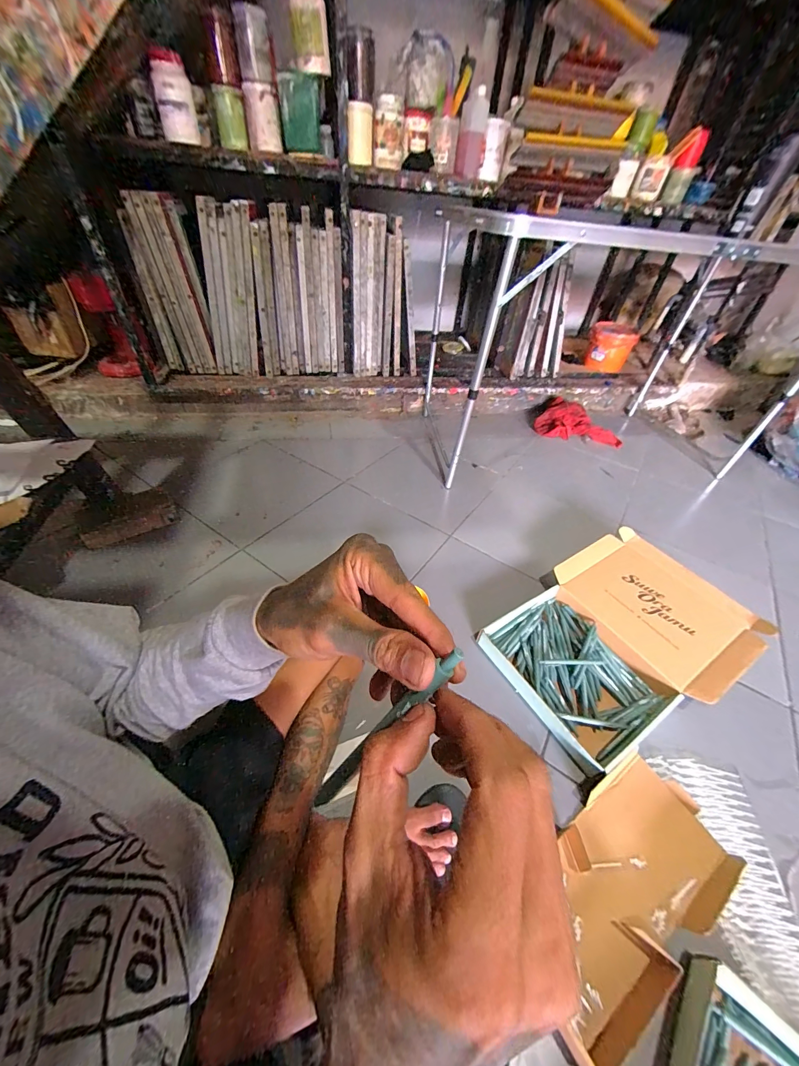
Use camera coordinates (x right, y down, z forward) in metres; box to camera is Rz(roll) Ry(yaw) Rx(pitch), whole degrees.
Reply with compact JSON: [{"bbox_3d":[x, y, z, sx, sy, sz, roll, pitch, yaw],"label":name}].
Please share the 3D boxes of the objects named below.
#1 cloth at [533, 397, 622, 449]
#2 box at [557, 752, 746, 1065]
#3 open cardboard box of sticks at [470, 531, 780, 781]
[{"bbox_3d":[0.784,-0.485,1.558,0.363,0.092,0.210,14,44,10],"label":"cloth"},{"bbox_3d":[0.328,0.503,0.517,0.366,0.062,0.191,-17,47,-21],"label":"box"},{"bbox_3d":[0.487,0.219,0.793,0.554,0.071,0.379,-21,49,-24],"label":"open cardboard box of sticks"}]

